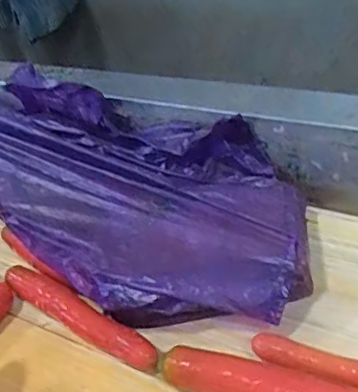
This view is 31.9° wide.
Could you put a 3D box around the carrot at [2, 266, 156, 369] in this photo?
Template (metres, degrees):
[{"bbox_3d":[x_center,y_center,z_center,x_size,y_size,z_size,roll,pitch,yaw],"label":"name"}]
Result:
[{"bbox_3d":[-0.110,0.129,0.680,0.228,0.029,0.030,24,50,32],"label":"carrot"}]

